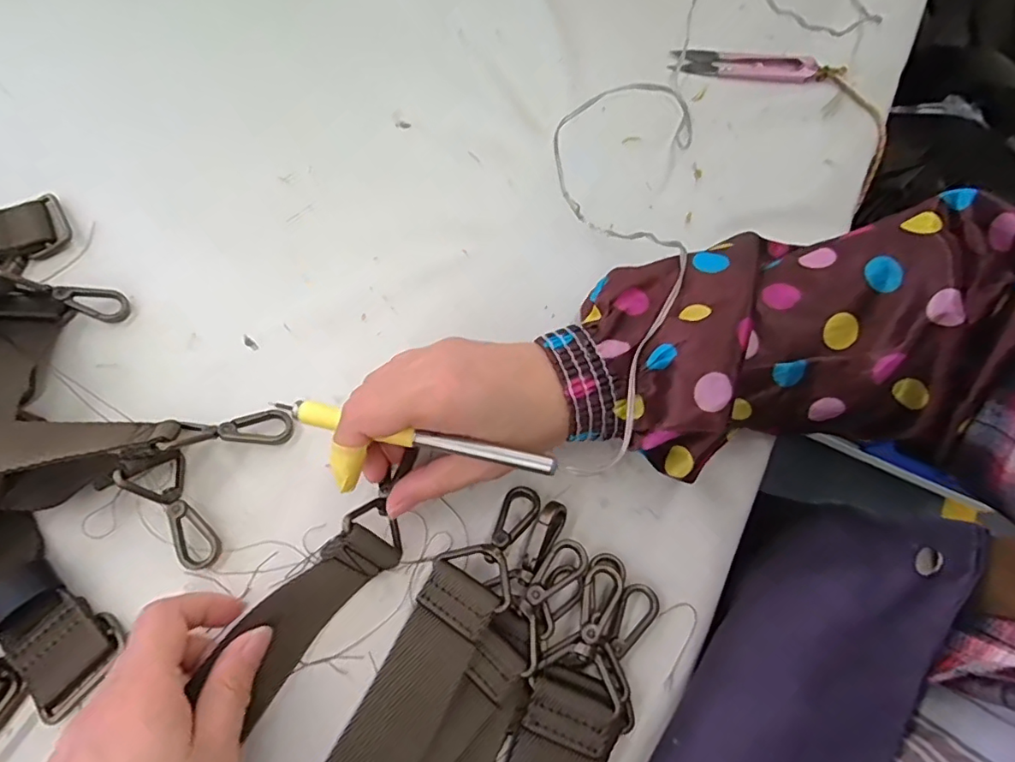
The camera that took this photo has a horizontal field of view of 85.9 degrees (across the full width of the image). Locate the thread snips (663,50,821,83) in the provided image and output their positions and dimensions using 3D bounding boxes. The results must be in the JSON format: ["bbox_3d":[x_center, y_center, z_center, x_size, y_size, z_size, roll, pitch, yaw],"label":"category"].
[{"bbox_3d":[0.174,-0.234,0.400,0.103,0.010,0.022,8,68,2],"label":"thread snips"}]

